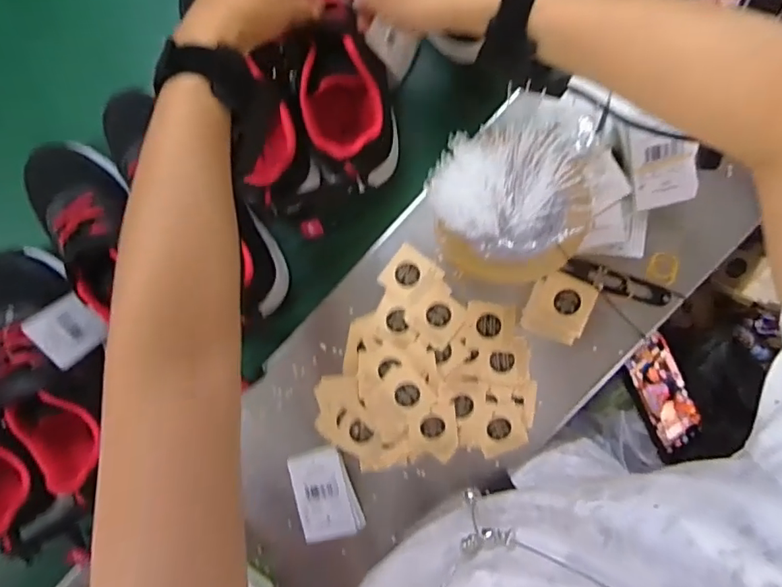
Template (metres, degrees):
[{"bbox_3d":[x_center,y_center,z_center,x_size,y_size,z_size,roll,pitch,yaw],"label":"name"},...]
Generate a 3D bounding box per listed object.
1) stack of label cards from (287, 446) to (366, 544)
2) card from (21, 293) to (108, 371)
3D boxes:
[{"bbox_3d":[-0.062,0.191,0.483,0.055,0.013,0.083,-16,88,4],"label":"stack of label cards"},{"bbox_3d":[-0.301,0.034,0.476,0.004,0.067,0.053,-29,109,24],"label":"card"}]

